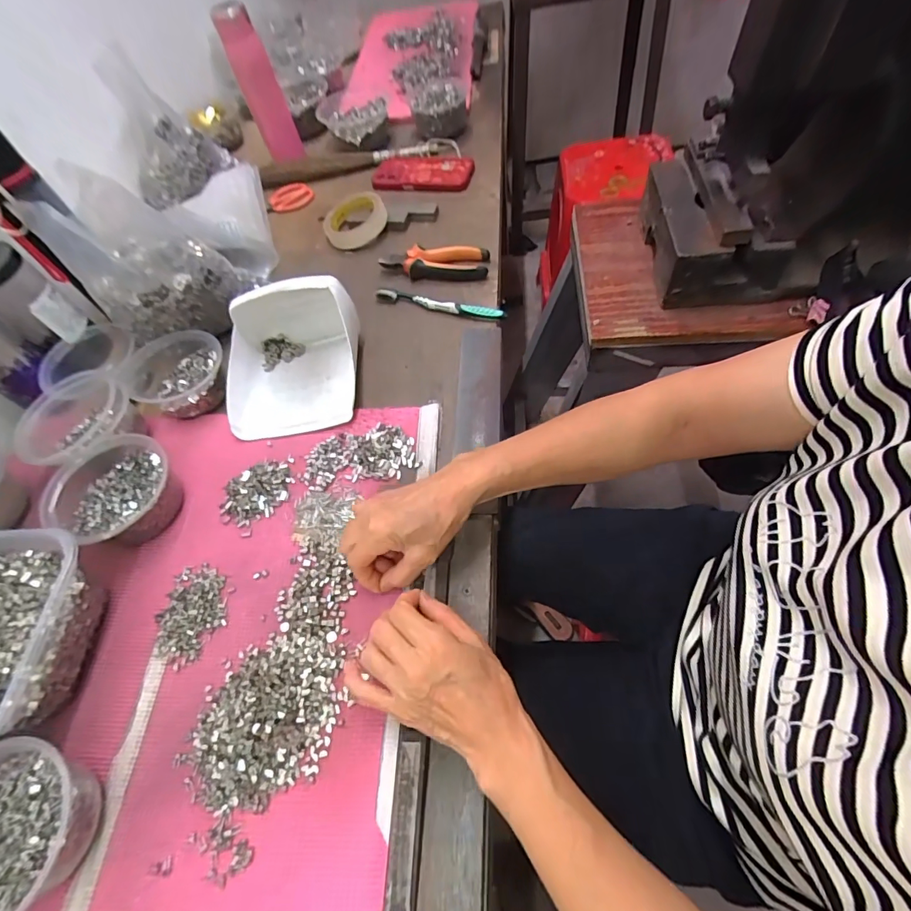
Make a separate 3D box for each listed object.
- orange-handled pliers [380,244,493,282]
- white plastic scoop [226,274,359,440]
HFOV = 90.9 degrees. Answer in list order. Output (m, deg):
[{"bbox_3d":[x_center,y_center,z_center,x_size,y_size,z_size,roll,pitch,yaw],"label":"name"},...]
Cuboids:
[{"bbox_3d":[-0.029,-0.268,0.619,0.146,0.018,0.049,4,60,11],"label":"orange-handled pliers"},{"bbox_3d":[-0.196,-0.125,0.521,0.159,0.078,0.187,-8,59,4],"label":"white plastic scoop"}]

